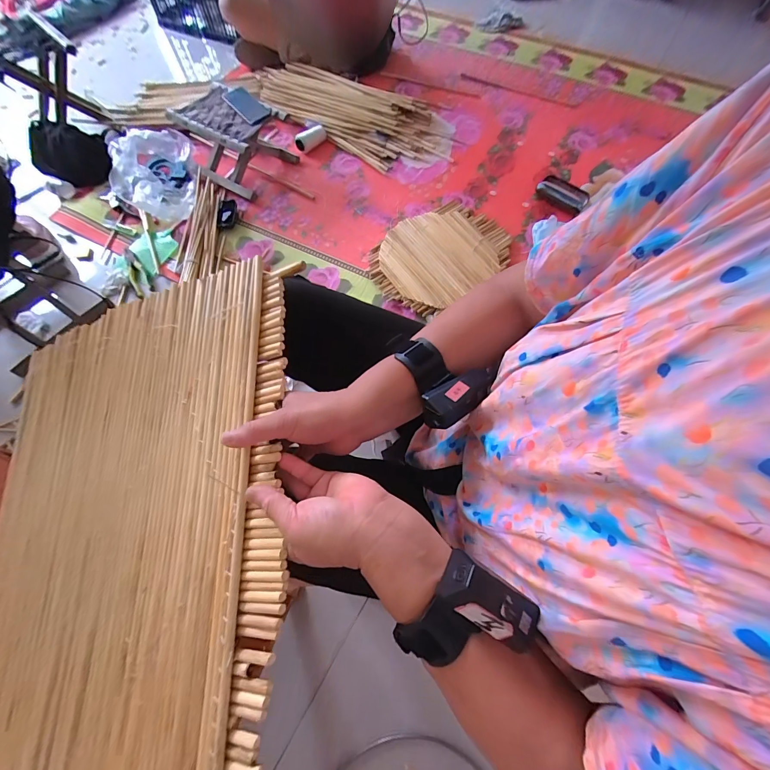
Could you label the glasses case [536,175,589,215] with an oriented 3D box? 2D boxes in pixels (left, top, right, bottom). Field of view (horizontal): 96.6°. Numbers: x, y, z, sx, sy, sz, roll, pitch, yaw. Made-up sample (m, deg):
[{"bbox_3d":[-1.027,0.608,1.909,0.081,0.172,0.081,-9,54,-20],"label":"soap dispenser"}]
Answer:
[{"bbox_3d":[0.571,-0.615,1.105,0.168,0.047,0.073,17,67,-9],"label":"glasses case"}]

